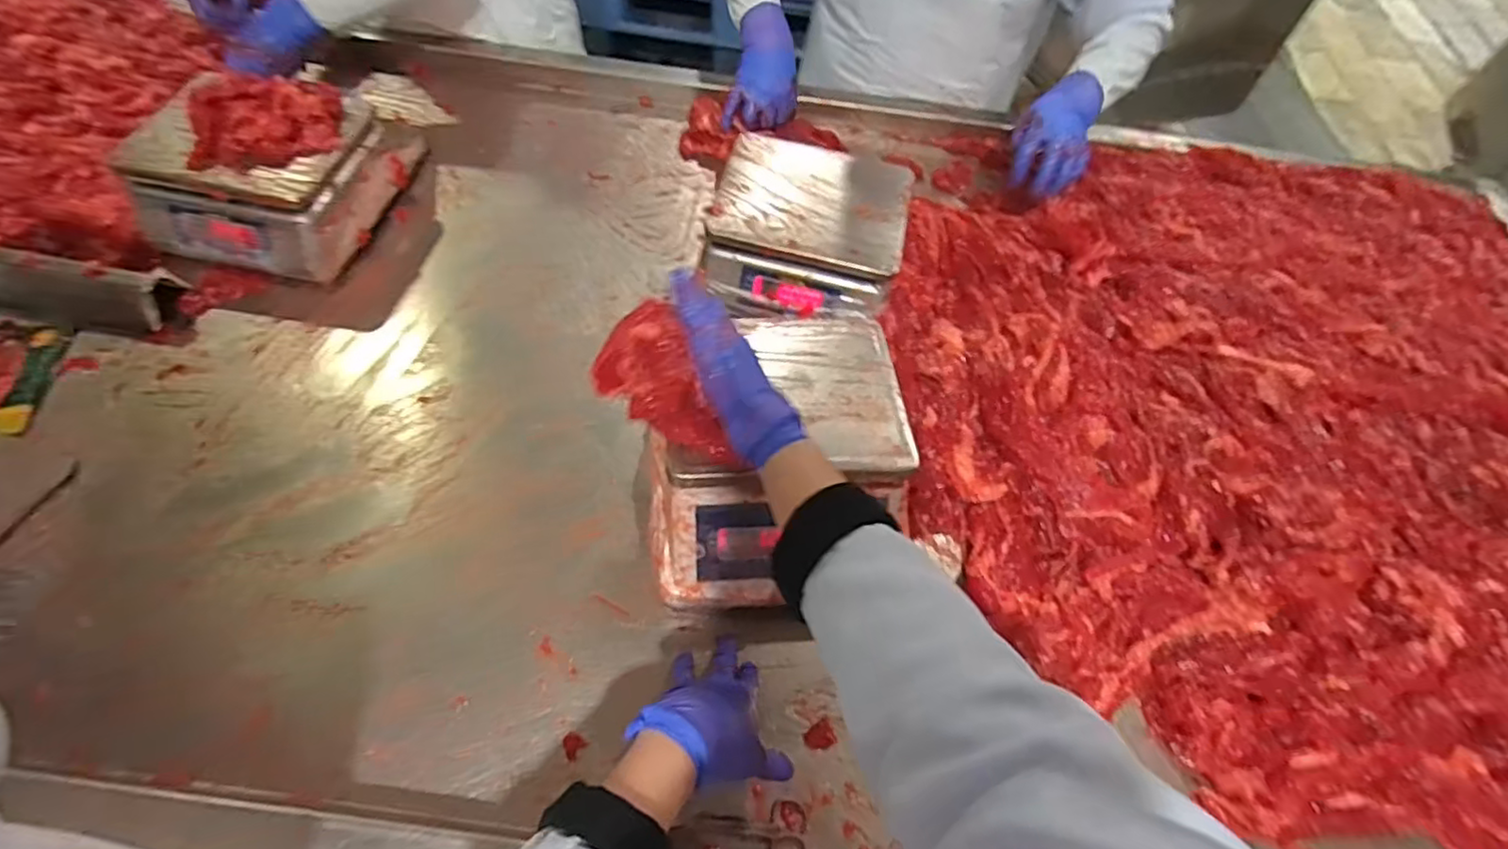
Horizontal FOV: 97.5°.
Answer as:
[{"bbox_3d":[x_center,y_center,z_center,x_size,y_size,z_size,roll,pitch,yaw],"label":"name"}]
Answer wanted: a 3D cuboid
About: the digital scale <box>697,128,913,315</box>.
[{"bbox_3d":[0.065,-0.238,0.809,0.224,0.087,0.216,12,58,3],"label":"digital scale"}]

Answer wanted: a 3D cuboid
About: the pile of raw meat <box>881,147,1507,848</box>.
[{"bbox_3d":[0.601,-0.002,0.734,0.876,0.081,0.895,2,58,-3],"label":"pile of raw meat"}]

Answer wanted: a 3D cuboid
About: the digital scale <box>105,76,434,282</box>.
[{"bbox_3d":[-0.581,-0.315,0.809,0.215,0.112,0.252,12,58,3],"label":"digital scale"}]

